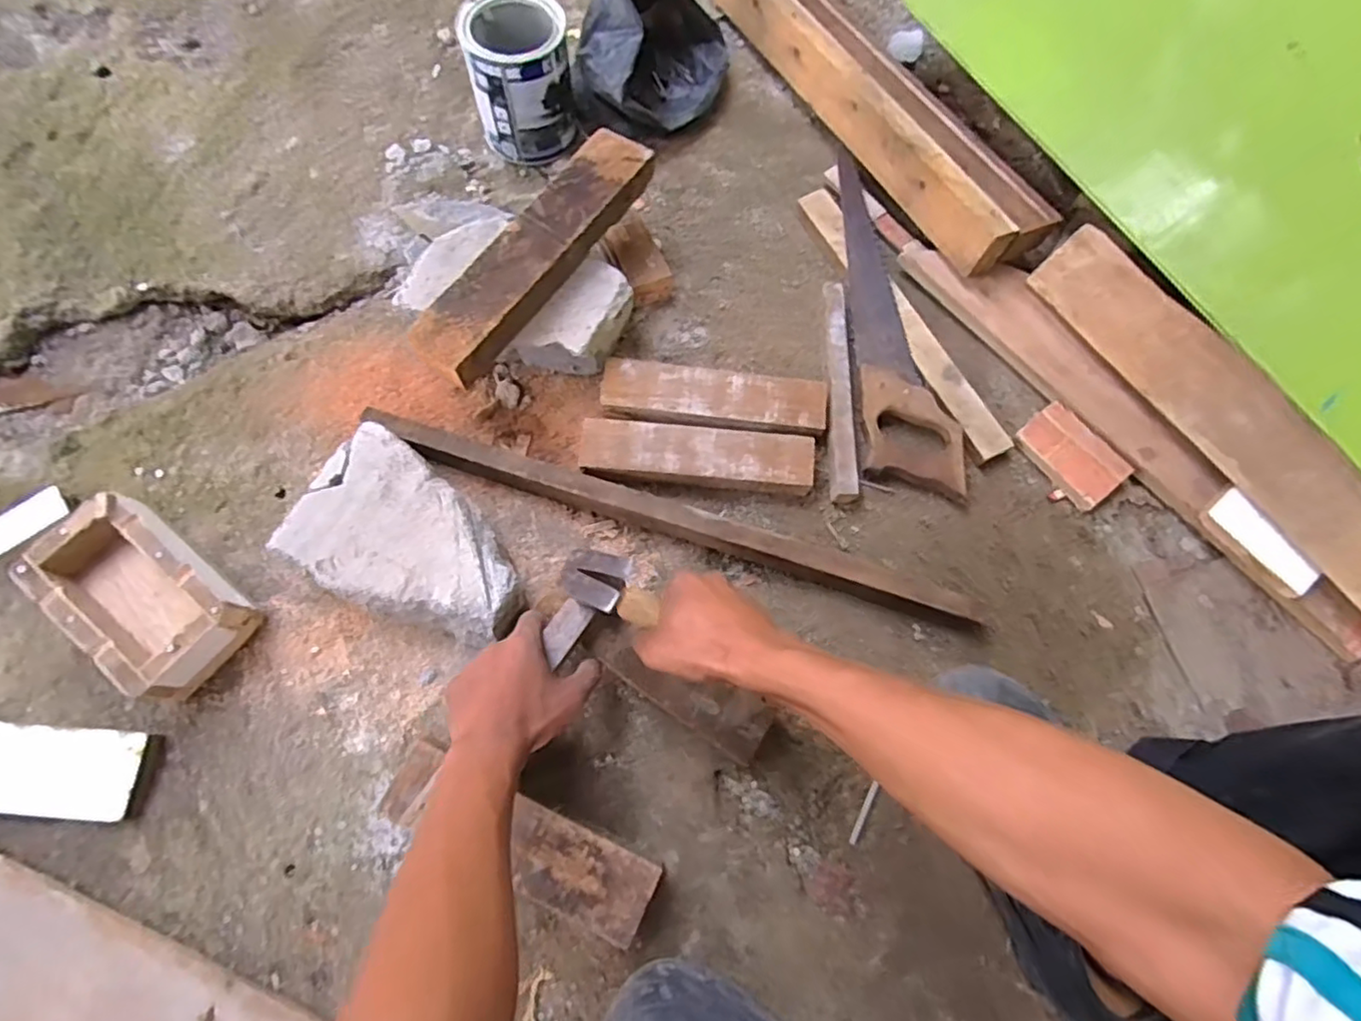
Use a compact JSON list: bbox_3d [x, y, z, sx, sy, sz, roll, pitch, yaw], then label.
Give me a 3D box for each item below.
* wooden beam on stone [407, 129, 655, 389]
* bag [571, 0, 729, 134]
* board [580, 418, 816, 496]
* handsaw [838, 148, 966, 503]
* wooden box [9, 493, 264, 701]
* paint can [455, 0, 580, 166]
[{"bbox_3d":[-0.133,-0.242,0.603,0.065,0.031,0.291,33,75,8],"label":"wooden beam on stone"},{"bbox_3d":[-0.032,-0.531,0.748,0.138,0.124,0.196,25,72,7],"label":"bag"},{"bbox_3d":[0.016,-0.050,0.636,0.225,0.038,0.059,5,71,0],"label":"board"},{"bbox_3d":[0.226,-0.205,0.697,0.090,0.032,0.401,-2,71,-2],"label":"handsaw"},{"bbox_3d":[-0.464,0.074,0.564,0.178,0.062,0.102,39,74,11],"label":"wooden box"},{"bbox_3d":[-0.177,-0.479,0.734,0.106,0.128,0.106,1,71,-2],"label":"paint can"}]

